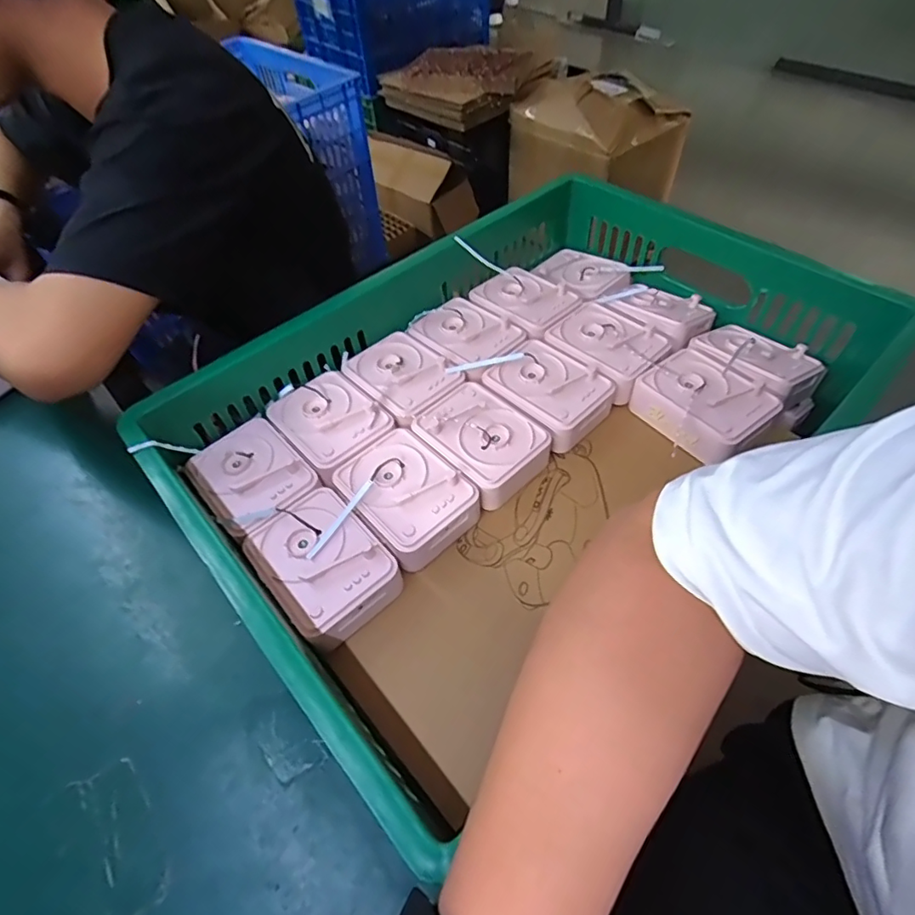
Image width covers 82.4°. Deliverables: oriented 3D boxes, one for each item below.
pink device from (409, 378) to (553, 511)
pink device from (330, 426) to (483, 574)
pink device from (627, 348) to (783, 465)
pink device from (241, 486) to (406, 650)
[{"bbox_3d":[0.023,-0.021,0.556,0.100,0.052,0.126,-39,59,-23],"label":"pink device"},{"bbox_3d":[-0.050,0.039,0.517,0.100,0.047,0.131,-38,58,-23],"label":"pink device"},{"bbox_3d":[0.266,-0.060,0.565,0.102,0.044,0.125,-33,56,-19],"label":"pink device"},{"bbox_3d":[-0.120,0.099,0.476,0.096,0.052,0.135,-39,59,-23],"label":"pink device"}]

